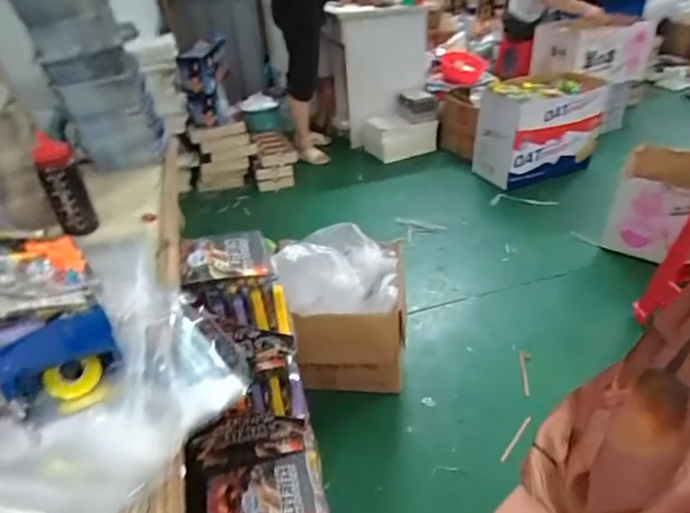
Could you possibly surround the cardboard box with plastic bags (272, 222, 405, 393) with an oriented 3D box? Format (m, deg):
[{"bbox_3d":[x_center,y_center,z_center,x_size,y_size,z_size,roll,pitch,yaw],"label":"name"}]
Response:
[{"bbox_3d":[-0.001,0.135,1.321,0.307,0.428,0.303,-4,34,-2],"label":"cardboard box with plastic bags"}]

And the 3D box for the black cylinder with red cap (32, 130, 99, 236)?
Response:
[{"bbox_3d":[-0.508,-0.121,0.864,0.065,0.161,0.047,-19,37,-23],"label":"black cylinder with red cap"}]

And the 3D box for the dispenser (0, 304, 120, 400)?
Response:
[{"bbox_3d":[-0.353,0.125,0.580,0.137,0.049,0.096,-22,38,-27],"label":"dispenser"}]

